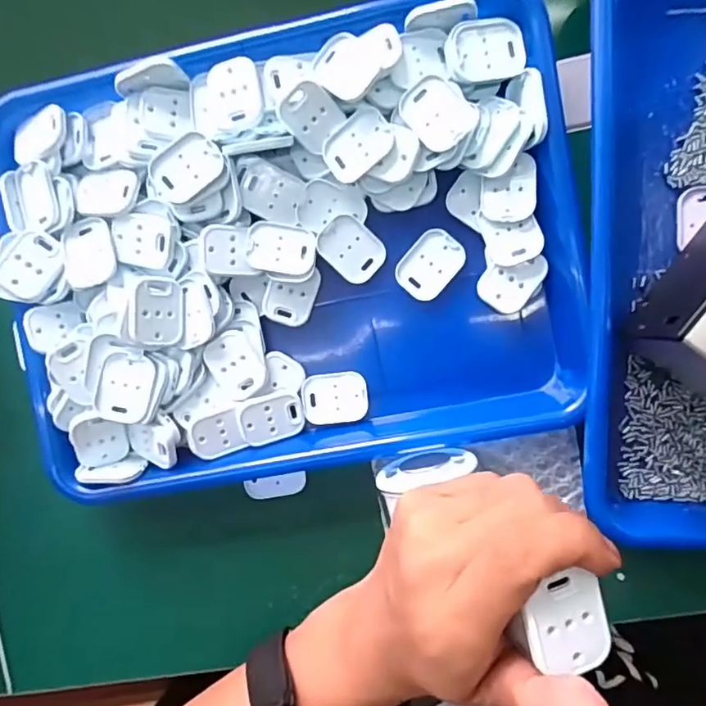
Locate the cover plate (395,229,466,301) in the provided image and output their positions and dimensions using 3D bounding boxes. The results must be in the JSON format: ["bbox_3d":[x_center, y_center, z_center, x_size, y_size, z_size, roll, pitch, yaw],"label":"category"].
[{"bbox_3d":[0.046,-0.053,0.325,0.030,0.004,0.040,40,96,2],"label":"cover plate"}]

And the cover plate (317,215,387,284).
[{"bbox_3d":[-0.001,-0.062,0.326,0.038,0.007,0.029,42,96,2],"label":"cover plate"}]

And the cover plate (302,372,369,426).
[{"bbox_3d":[-0.011,0.028,0.338,0.040,0.005,0.032,-6,92,5],"label":"cover plate"}]

